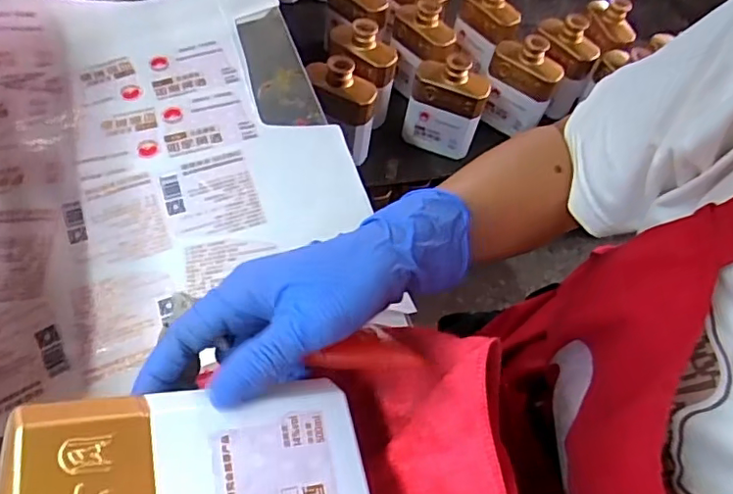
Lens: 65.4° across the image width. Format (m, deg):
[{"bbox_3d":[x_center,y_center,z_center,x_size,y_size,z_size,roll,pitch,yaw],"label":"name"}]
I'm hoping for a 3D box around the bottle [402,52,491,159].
[{"bbox_3d":[0.124,-0.220,0.894,0.114,0.153,0.048,25,57,8],"label":"bottle"}]

